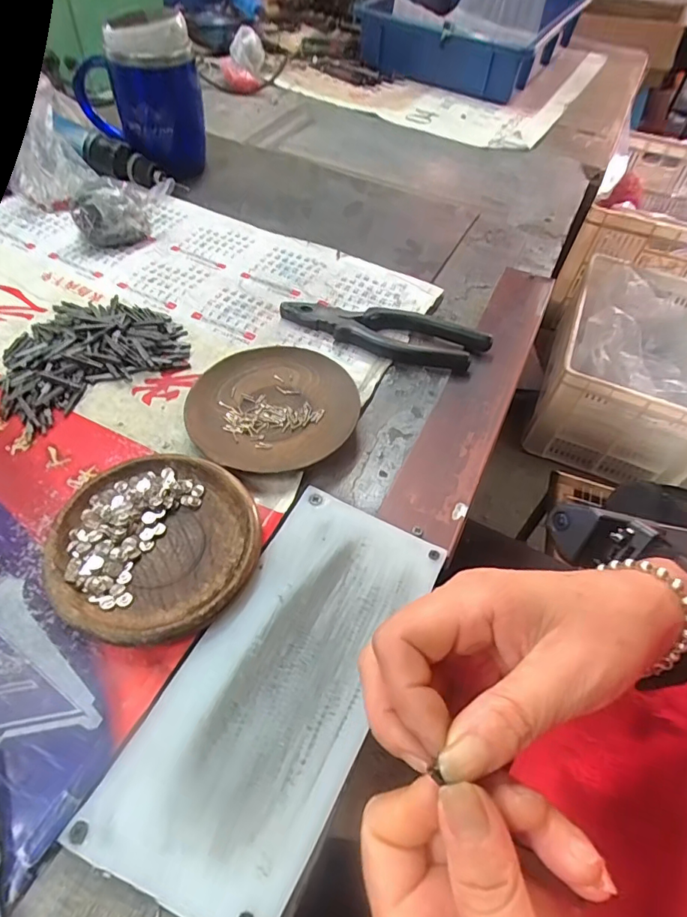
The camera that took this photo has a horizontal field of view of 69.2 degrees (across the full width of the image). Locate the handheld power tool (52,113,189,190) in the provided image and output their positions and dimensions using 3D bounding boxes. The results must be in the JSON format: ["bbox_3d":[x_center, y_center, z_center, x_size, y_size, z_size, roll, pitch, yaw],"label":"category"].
[{"bbox_3d":[-0.237,-0.319,0.531,0.155,0.028,0.035,27,55,0],"label":"handheld power tool"}]

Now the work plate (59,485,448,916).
[{"bbox_3d":[-0.028,0.104,0.249,0.091,0.010,0.195,24,55,15],"label":"work plate"}]

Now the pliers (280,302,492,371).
[{"bbox_3d":[0.032,-0.102,0.405,0.168,0.016,0.049,10,53,4],"label":"pliers"}]

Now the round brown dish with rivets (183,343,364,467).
[{"bbox_3d":[-0.051,-0.036,0.351,0.114,0.016,0.109,2,52,-2],"label":"round brown dish with rivets"}]

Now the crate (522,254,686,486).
[{"bbox_3d":[0.686,-0.235,1.169,0.352,0.247,0.538,23,54,12],"label":"crate"}]

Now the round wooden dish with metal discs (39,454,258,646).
[{"bbox_3d":[-0.104,0.048,0.281,0.110,0.017,0.110,2,52,-2],"label":"round wooden dish with metal discs"}]

